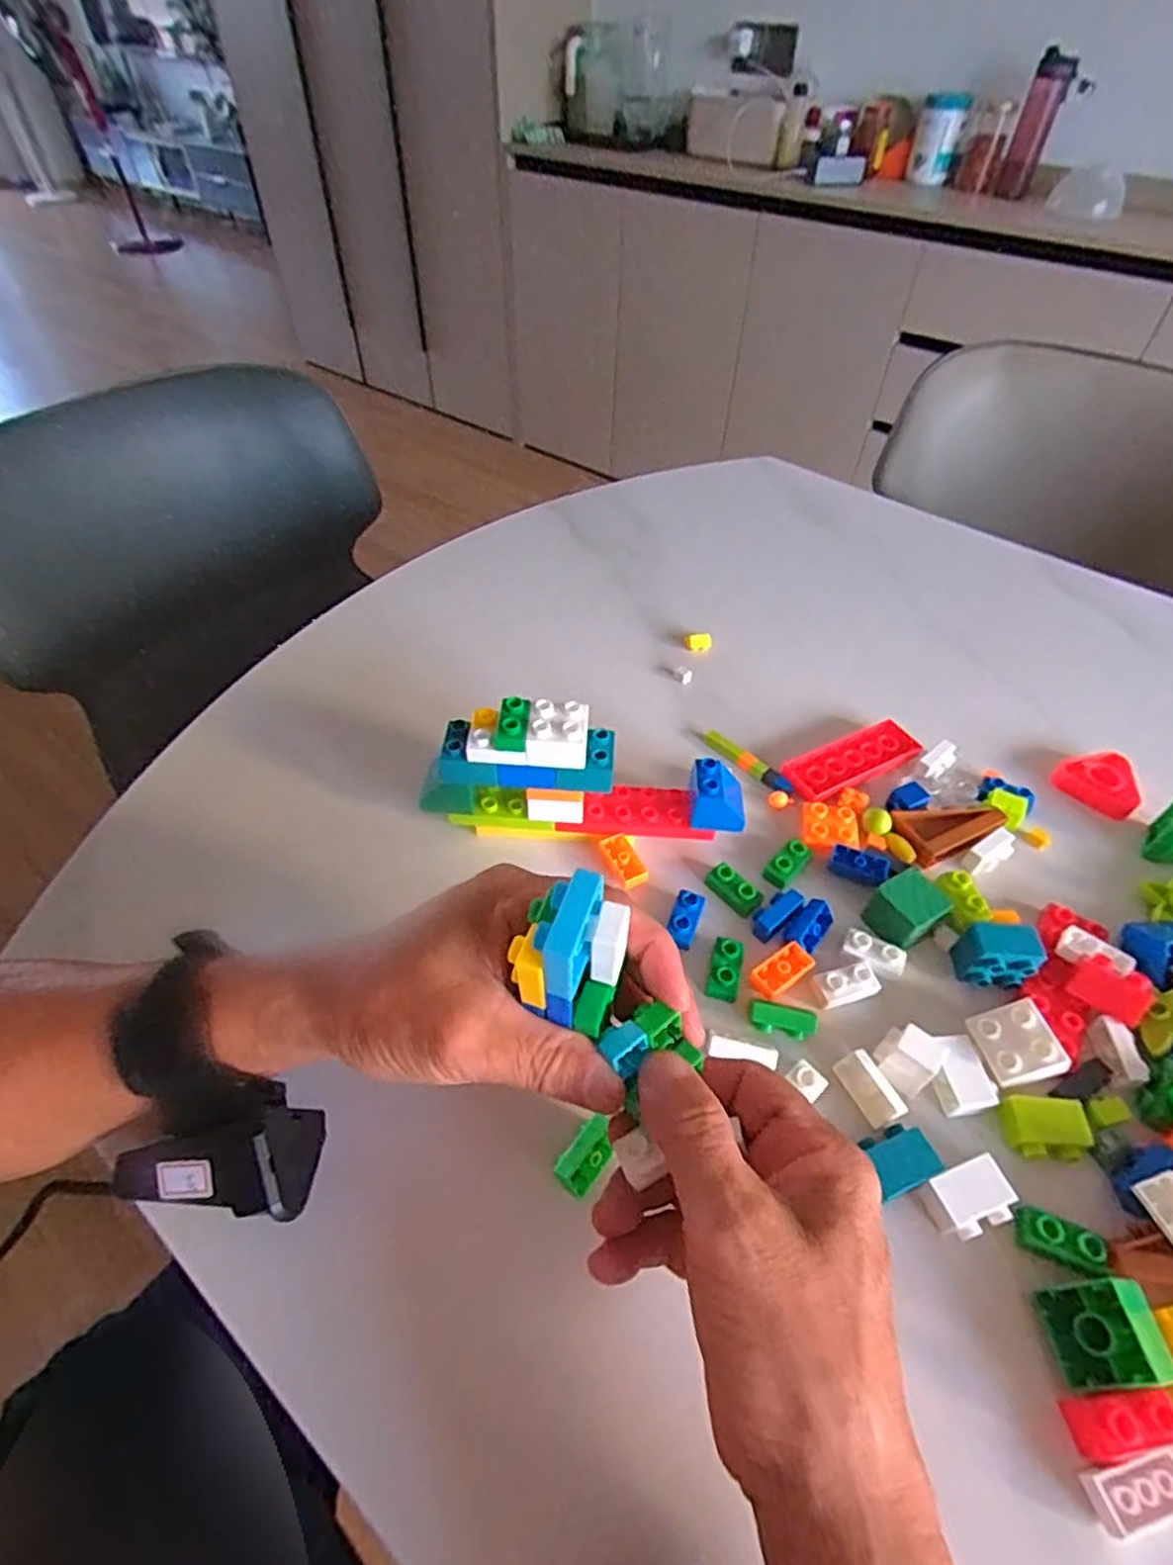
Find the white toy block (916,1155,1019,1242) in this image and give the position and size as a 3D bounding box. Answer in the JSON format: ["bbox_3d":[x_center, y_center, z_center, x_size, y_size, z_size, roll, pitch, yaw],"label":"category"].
[{"bbox_3d":[0.162,0.179,0.302,0.036,0.017,0.024,-15,51,-14],"label":"white toy block"}]

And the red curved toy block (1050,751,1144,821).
[{"bbox_3d":[0.340,-0.002,0.465,0.048,0.012,0.050,-36,58,-28],"label":"red curved toy block"}]

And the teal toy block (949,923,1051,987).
[{"bbox_3d":[0.212,0.089,0.365,0.032,0.033,0.022,5,49,3],"label":"teal toy block"}]

